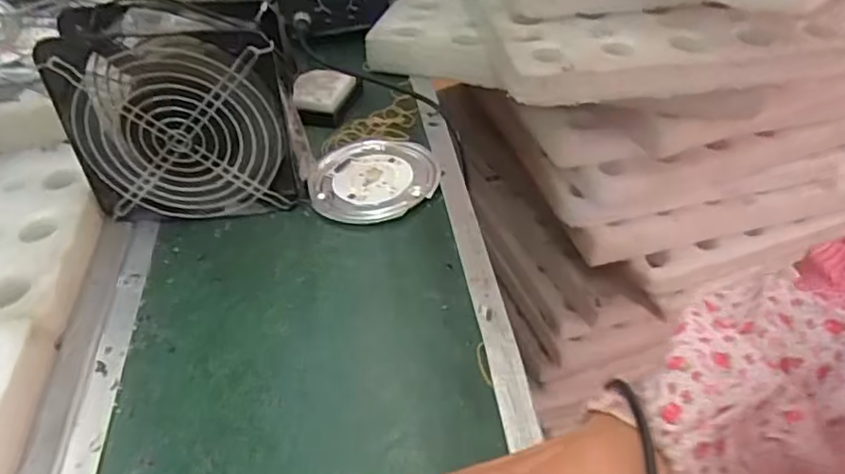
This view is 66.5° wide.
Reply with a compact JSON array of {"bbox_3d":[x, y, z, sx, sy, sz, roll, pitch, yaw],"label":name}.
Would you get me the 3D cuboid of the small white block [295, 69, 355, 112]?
[{"bbox_3d":[-0.092,-0.132,0.604,0.052,0.025,0.055,7,43,12],"label":"small white block"}]

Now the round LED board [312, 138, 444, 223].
[{"bbox_3d":[-0.037,-0.050,0.522,0.098,0.010,0.103,-2,42,2],"label":"round LED board"}]

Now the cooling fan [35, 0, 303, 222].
[{"bbox_3d":[-0.170,-0.088,0.465,0.148,0.158,0.057,-6,42,-2],"label":"cooling fan"}]

